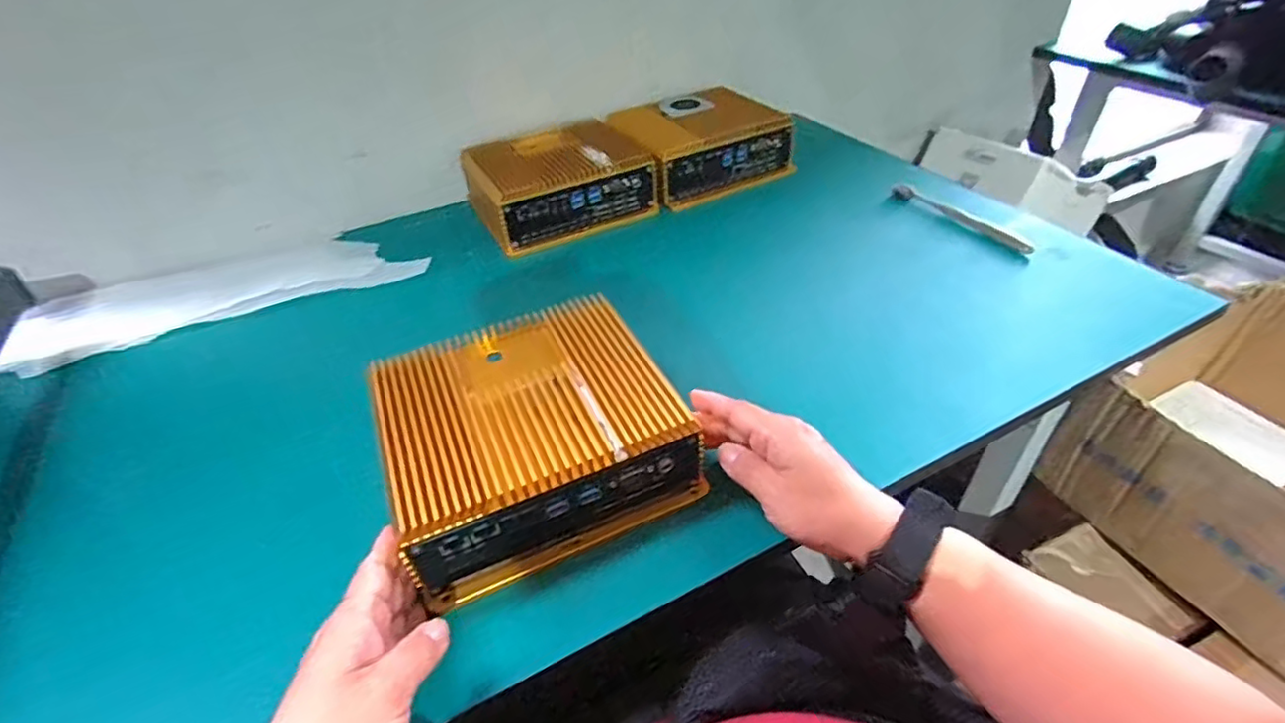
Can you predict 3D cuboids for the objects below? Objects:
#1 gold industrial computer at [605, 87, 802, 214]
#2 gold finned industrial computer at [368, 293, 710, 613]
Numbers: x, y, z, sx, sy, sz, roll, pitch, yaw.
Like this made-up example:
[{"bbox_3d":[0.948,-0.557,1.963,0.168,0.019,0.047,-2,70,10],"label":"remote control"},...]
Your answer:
[{"bbox_3d":[0.073,-0.279,0.777,0.185,0.073,0.155,-19,43,-17],"label":"gold industrial computer"},{"bbox_3d":[-0.075,0.045,0.416,0.178,0.077,0.164,-19,43,-17],"label":"gold finned industrial computer"}]

